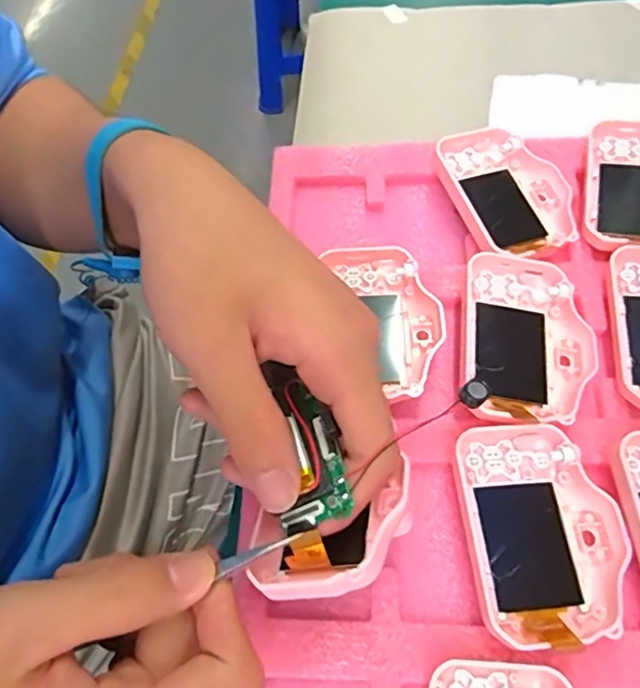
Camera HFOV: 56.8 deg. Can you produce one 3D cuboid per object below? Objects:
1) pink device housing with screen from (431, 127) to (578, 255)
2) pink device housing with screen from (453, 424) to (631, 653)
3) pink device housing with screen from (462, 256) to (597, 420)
[{"bbox_3d":[0.101,-0.084,0.321,0.061,0.012,0.082,-22,62,-7],"label":"pink device housing with screen"},{"bbox_3d":[0.088,0.074,0.239,0.059,0.014,0.083,-8,61,1],"label":"pink device housing with screen"},{"bbox_3d":[0.098,-0.002,0.278,0.058,0.013,0.087,0,62,5],"label":"pink device housing with screen"}]

